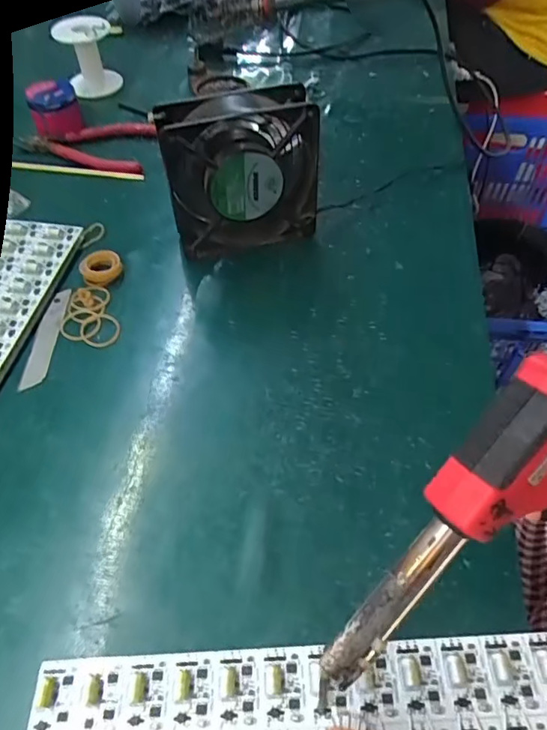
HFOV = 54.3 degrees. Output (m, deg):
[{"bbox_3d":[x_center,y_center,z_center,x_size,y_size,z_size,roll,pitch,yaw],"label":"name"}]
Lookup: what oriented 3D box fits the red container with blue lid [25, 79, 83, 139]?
[{"bbox_3d":[-0.236,-0.276,0.584,0.052,0.049,0.040,-20,54,-14],"label":"red container with blue lid"}]

